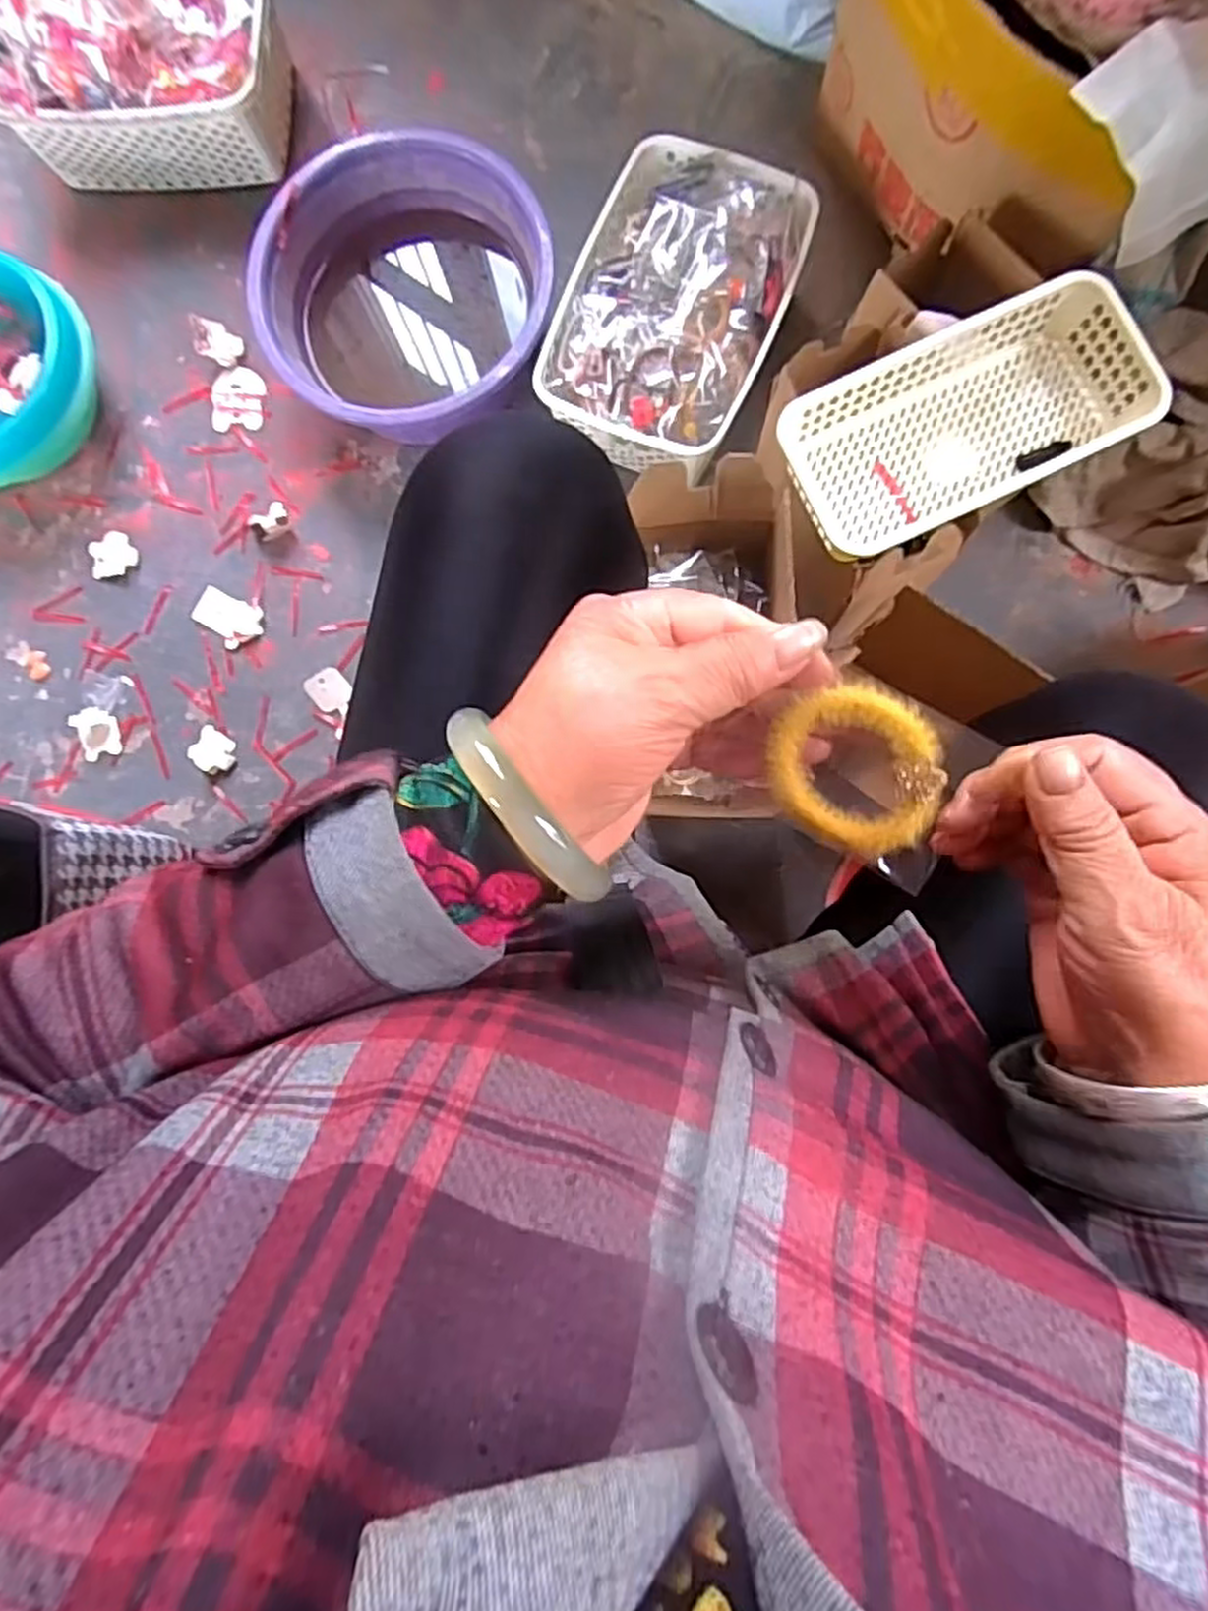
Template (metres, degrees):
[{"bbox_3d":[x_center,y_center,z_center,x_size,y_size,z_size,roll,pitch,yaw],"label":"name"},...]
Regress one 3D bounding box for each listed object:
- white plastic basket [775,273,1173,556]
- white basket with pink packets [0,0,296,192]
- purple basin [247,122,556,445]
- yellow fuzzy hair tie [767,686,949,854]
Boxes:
[{"bbox_3d":[0.274,-0.294,0.590,0.258,0.048,0.130,-23,84,1],"label":"white plastic basket"},{"bbox_3d":[-0.491,-0.778,0.806,0.306,0.153,0.180,-4,85,3],"label":"white basket with pink packets"},{"bbox_3d":[-0.194,-0.511,0.788,0.285,0.114,0.285,0,85,3],"label":"purple basin"},{"bbox_3d":[0.085,-0.013,0.260,0.053,0.014,0.054,8,114,12],"label":"yellow fuzzy hair tie"}]

